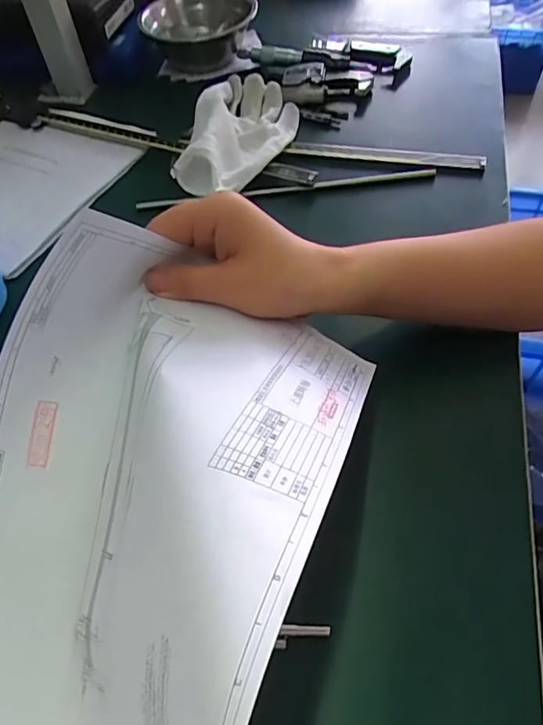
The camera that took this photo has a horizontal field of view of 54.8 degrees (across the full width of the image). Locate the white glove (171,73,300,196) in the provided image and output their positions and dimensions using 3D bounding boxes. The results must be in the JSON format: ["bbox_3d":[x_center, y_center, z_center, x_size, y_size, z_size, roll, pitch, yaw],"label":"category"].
[{"bbox_3d":[-0.033,-0.215,0.489,0.093,0.044,0.165,24,59,20],"label":"white glove"}]

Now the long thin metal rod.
[{"bbox_3d":[0.013,-0.155,0.468,0.266,0.011,0.010,-5,54,1],"label":"long thin metal rod"}]

